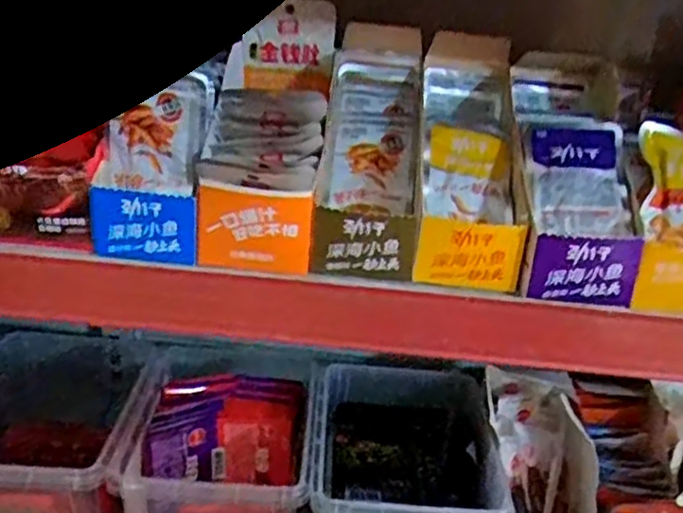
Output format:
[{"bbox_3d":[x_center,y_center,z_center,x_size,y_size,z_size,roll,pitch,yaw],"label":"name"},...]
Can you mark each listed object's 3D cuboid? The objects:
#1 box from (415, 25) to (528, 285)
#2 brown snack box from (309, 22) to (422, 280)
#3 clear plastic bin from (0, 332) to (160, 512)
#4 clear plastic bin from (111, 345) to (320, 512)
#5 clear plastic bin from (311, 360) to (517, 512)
[{"bbox_3d":[0.099,-0.084,0.545,0.084,0.053,0.239,6,51,1],"label":"box"},{"bbox_3d":[0.024,-0.090,0.539,0.077,0.055,0.234,6,51,1],"label":"brown snack box"},{"bbox_3d":[-0.268,0.177,0.664,0.169,0.122,0.195,5,26,-1],"label":"clear plastic bin"},{"bbox_3d":[-0.107,0.185,0.668,0.164,0.111,0.206,5,26,-1],"label":"clear plastic bin"},{"bbox_3d":[0.052,0.202,0.656,0.157,0.114,0.203,5,26,-2],"label":"clear plastic bin"}]

